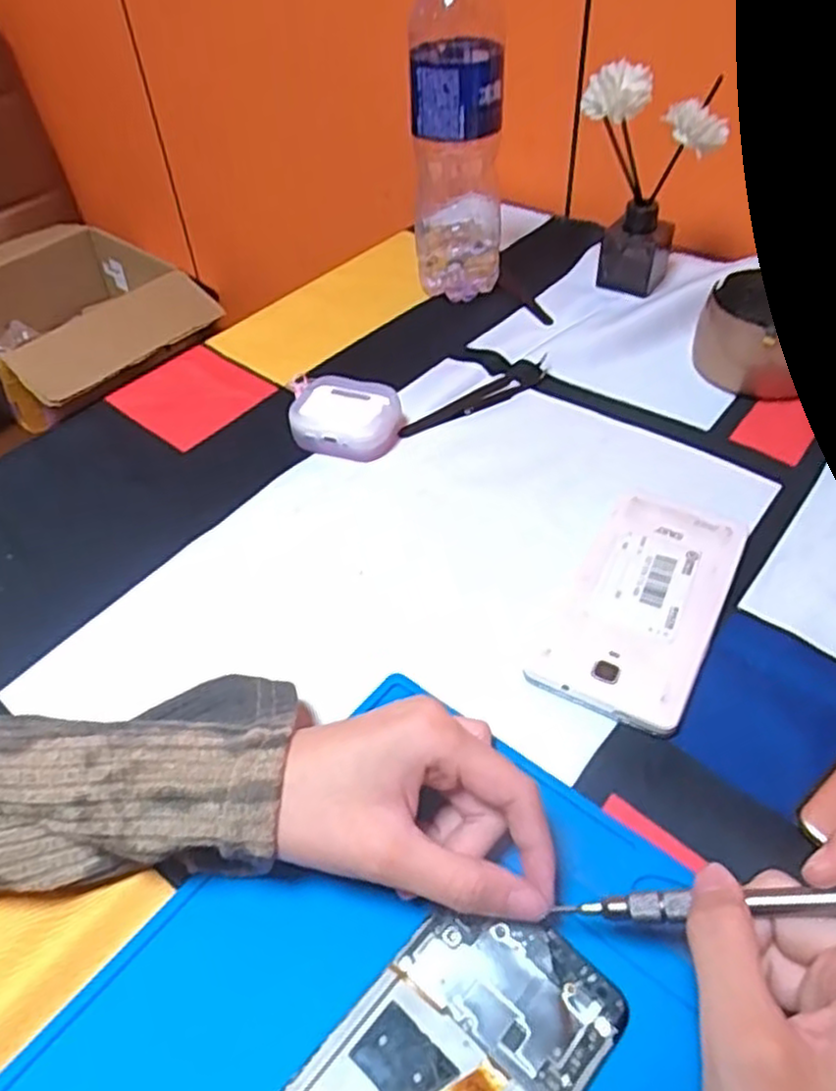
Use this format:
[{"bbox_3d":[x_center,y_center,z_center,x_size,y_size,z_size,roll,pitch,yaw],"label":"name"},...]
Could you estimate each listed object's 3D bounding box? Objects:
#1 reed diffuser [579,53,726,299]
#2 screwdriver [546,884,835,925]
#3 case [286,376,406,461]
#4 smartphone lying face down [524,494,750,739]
[{"bbox_3d":[0.164,-0.263,0.542,0.095,0.151,0.054,9,48,12],"label":"reed diffuser"},{"bbox_3d":[0.092,0.113,0.236,0.094,0.006,0.009,-15,43,22],"label":"screwdriver"},{"bbox_3d":[-0.046,-0.079,0.470,0.068,0.027,0.050,4,47,7],"label":"case"},{"bbox_3d":[0.114,0.026,0.371,0.068,0.012,0.140,21,52,22],"label":"smartphone lying face down"}]

